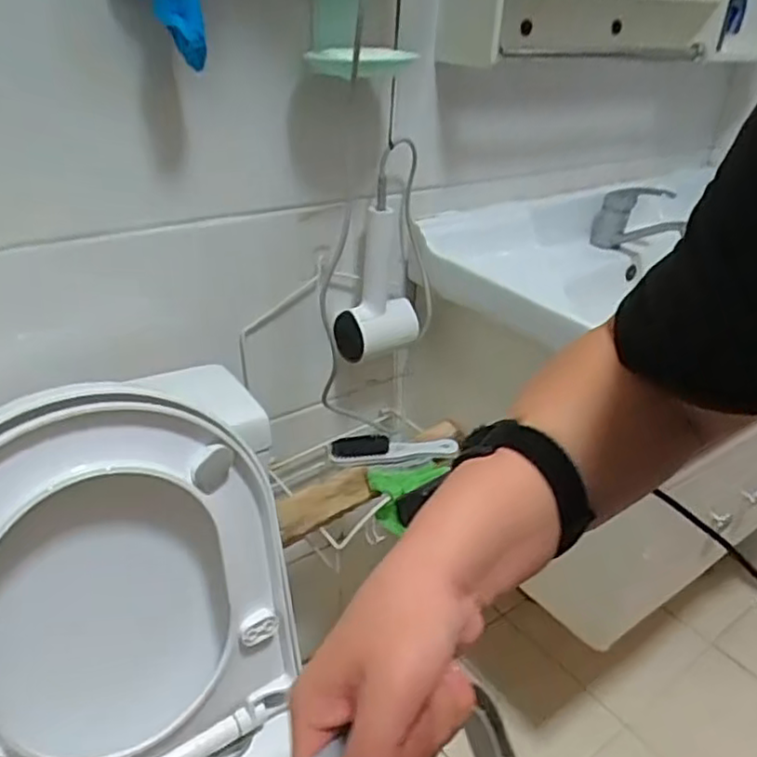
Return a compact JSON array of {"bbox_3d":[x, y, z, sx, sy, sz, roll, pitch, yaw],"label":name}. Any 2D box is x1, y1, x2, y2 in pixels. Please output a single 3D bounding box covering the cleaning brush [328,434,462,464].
[{"bbox_3d":[0.020,0.100,0.957,0.179,0.030,0.039,0,30,-7],"label":"cleaning brush"}]

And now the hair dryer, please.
[{"bbox_3d":[0.001,-0.136,0.936,0.123,0.208,0.061,-19,38,-35],"label":"hair dryer"}]

